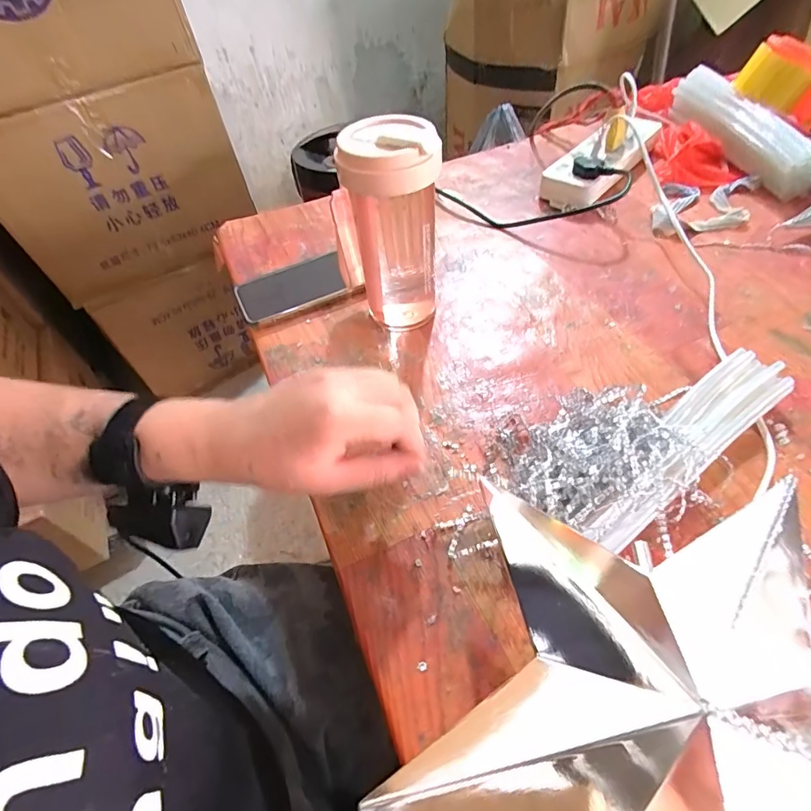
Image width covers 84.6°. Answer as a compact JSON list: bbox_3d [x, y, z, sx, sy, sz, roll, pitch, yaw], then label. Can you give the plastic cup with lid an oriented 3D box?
[{"bbox_3d":[-0.009,-0.162,0.410,0.075,0.172,0.092,-1,51,5],"label":"plastic cup with lid"}]

